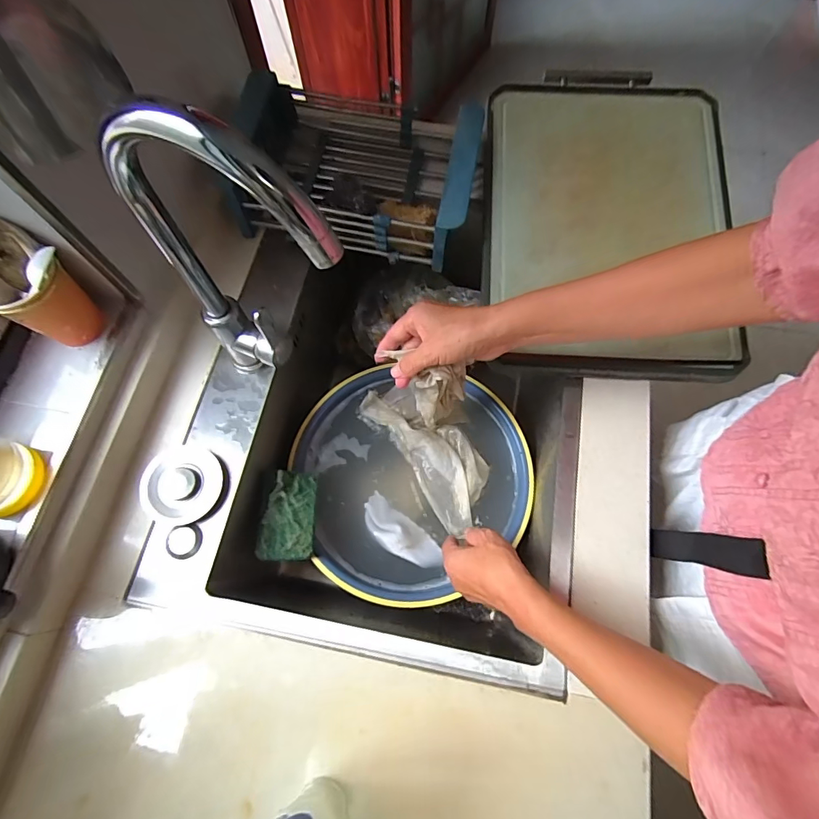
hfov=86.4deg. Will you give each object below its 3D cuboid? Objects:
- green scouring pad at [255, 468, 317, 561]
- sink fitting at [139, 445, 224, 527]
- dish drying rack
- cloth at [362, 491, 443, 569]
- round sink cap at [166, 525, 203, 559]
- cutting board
[{"bbox_3d":[-0.150,0.130,0.543,0.063,0.009,0.108,8,65,-19],"label":"green scouring pad"},{"bbox_3d":[-0.252,0.082,0.483,0.084,0.017,0.086,-6,70,-2],"label":"sink fitting"},{"bbox_3d":[-0.065,-0.325,0.589,0.303,0.097,0.209,11,71,4],"label":"dish drying rack"},{"bbox_3d":[-0.013,0.165,0.579,0.121,0.014,0.047,37,74,12],"label":"cloth"},{"bbox_3d":[-0.243,0.142,0.467,0.036,0.007,0.033,0,70,0],"label":"round sink cap"},{"bbox_3d":[0.249,-0.245,0.558,0.303,0.021,0.411,3,76,4],"label":"cutting board"}]

